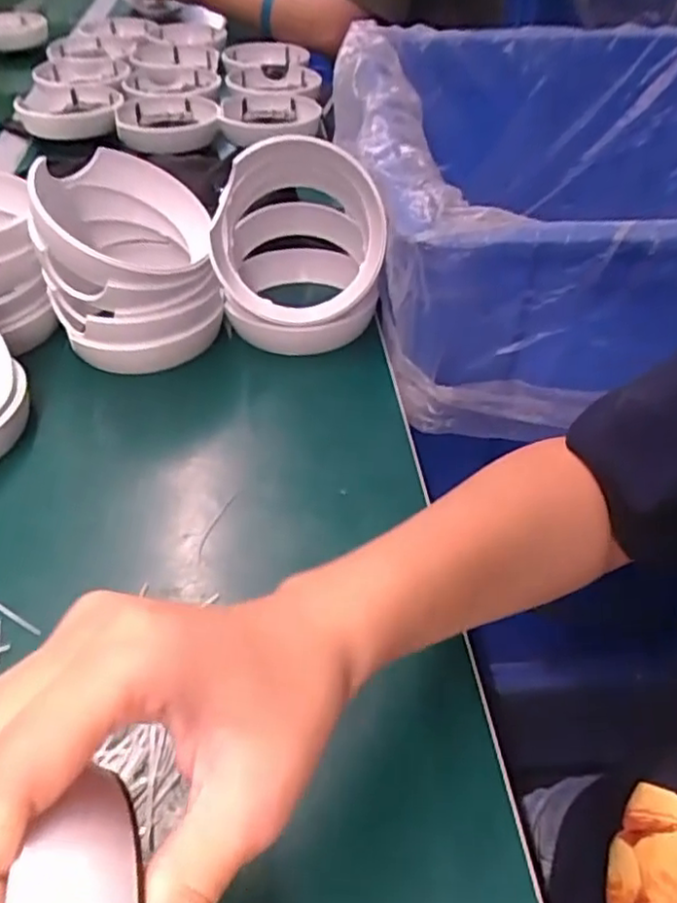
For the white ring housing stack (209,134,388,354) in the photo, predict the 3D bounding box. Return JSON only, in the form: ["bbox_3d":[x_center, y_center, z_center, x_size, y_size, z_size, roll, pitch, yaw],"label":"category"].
[{"bbox_3d":[-0.031,-0.155,0.475,0.107,0.127,0.119,-4,44,-4],"label":"white ring housing stack"}]

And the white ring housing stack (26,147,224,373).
[{"bbox_3d":[-0.143,-0.129,0.464,0.109,0.105,0.119,-11,45,-12],"label":"white ring housing stack"}]

